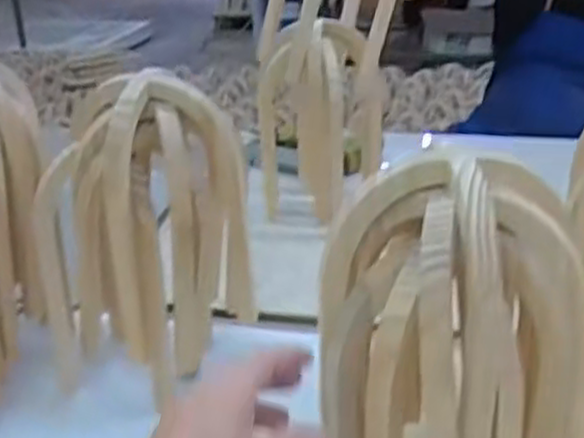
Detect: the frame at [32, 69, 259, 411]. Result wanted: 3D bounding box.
[{"bbox_3d":[-0.132,0.014,0.711,0.186,0.277,0.134,-15,28,-26],"label":"frame"}]

